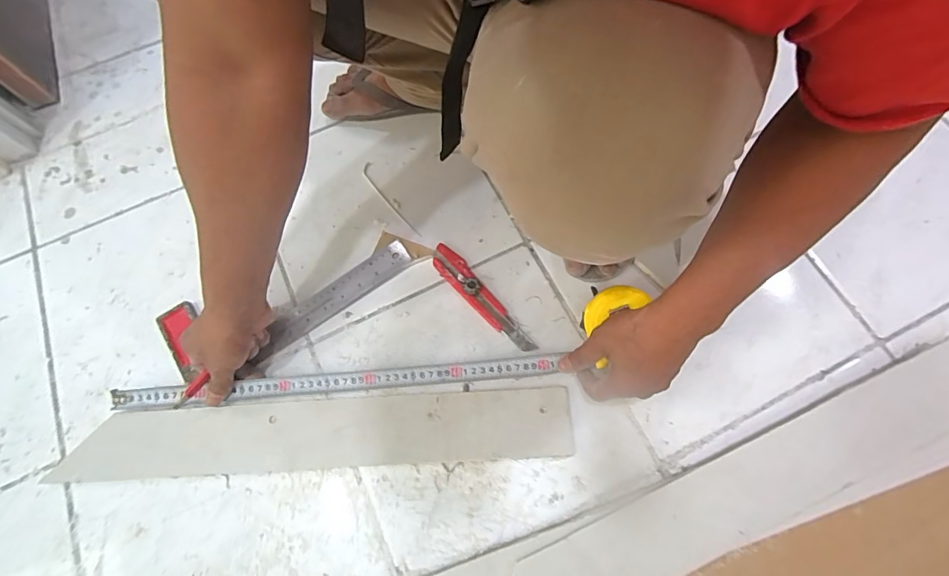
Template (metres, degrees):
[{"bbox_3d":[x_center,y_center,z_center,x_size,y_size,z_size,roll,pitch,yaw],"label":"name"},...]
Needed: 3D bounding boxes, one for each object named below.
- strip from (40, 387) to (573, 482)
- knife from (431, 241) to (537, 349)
[{"bbox_3d":[-0.173,0.161,0.489,0.549,0.014,0.075,-3,70,1],"label":"strip"},{"bbox_3d":[0.008,0.011,0.534,0.032,0.019,0.171,-42,74,-12],"label":"knife"}]

